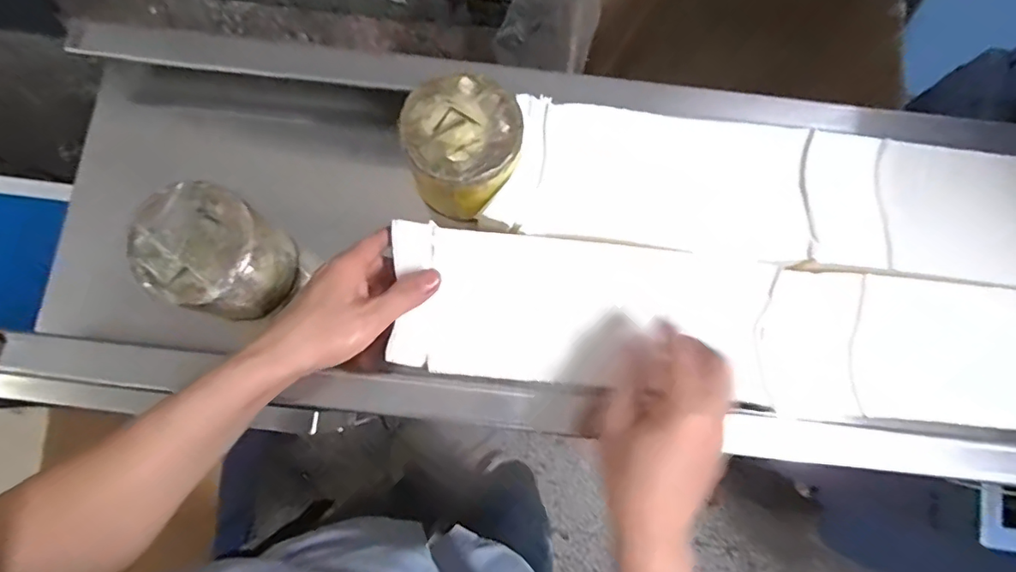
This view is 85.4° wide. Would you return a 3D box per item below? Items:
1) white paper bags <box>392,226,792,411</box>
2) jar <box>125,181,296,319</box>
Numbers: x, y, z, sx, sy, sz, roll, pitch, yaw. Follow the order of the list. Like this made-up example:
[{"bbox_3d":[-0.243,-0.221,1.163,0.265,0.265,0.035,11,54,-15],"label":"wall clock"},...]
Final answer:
[{"bbox_3d":[0.058,0.019,0.433,0.293,0.029,0.120,2,79,1],"label":"white paper bags"},{"bbox_3d":[-0.232,-0.025,0.445,0.089,0.086,0.089,0,79,0],"label":"jar"}]

